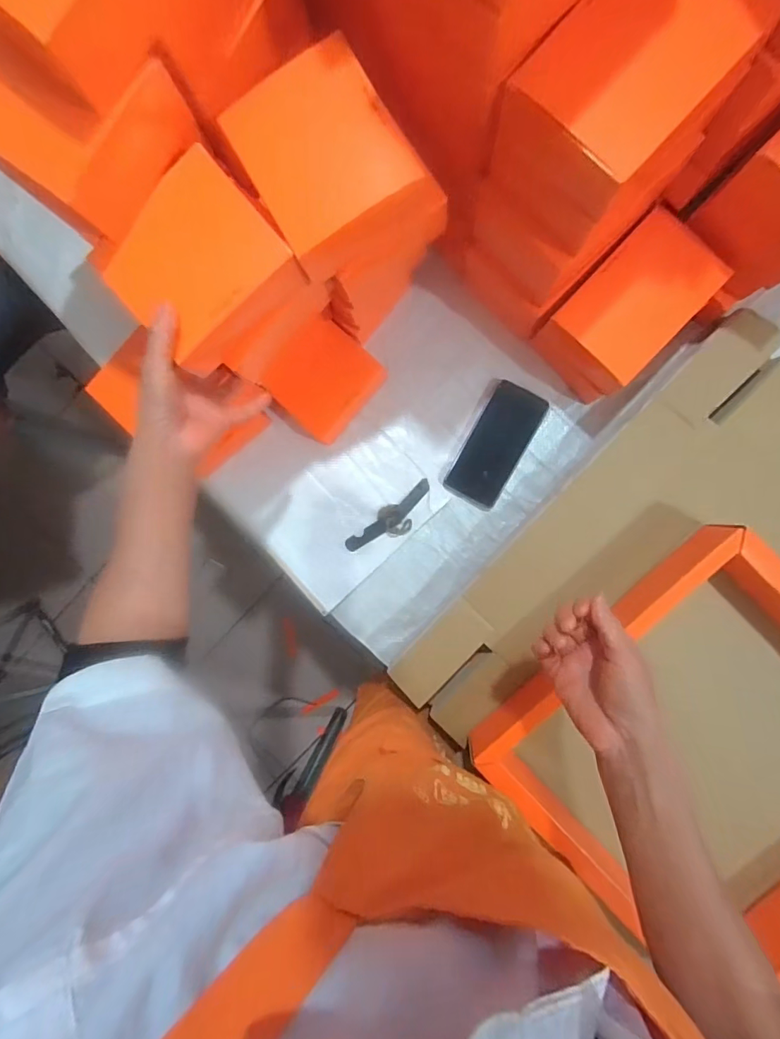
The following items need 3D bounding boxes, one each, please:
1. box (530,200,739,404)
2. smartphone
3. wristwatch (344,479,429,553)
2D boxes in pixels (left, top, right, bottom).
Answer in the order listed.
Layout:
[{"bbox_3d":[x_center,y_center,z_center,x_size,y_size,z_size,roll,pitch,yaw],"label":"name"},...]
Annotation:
[{"bbox_3d":[0.280,-0.245,0.552,0.177,0.110,0.118,-43,88,4],"label":"box"},{"bbox_3d":[0.142,-0.098,0.617,0.079,0.014,0.163,28,93,3],"label":"smartphone"},{"bbox_3d":[0.003,0.003,0.634,0.140,0.008,0.044,-35,88,4],"label":"wristwatch"}]

